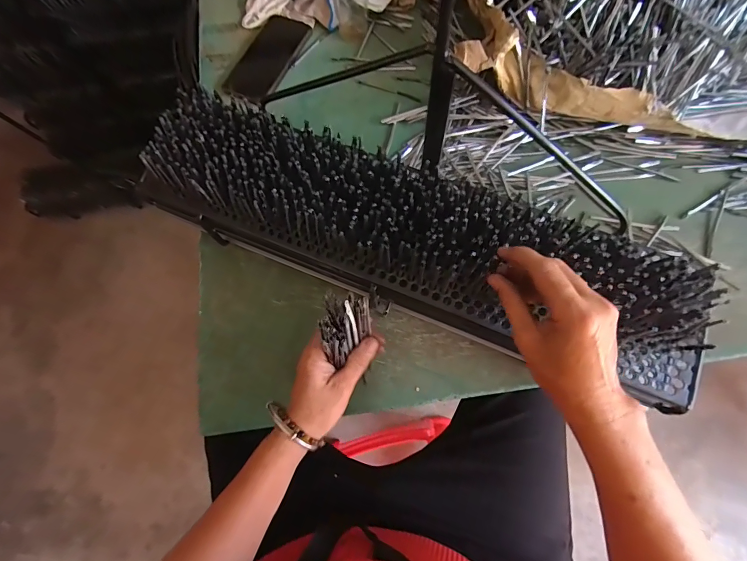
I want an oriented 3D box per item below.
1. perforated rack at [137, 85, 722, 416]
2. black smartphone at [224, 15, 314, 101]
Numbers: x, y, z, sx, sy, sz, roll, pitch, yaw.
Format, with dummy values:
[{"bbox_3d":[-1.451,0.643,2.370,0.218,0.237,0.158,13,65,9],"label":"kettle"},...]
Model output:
[{"bbox_3d":[0.033,-0.040,0.402,0.576,0.114,0.140,20,75,9],"label":"perforated rack"},{"bbox_3d":[-0.163,-0.346,0.572,0.076,0.008,0.160,22,75,8],"label":"black smartphone"}]

